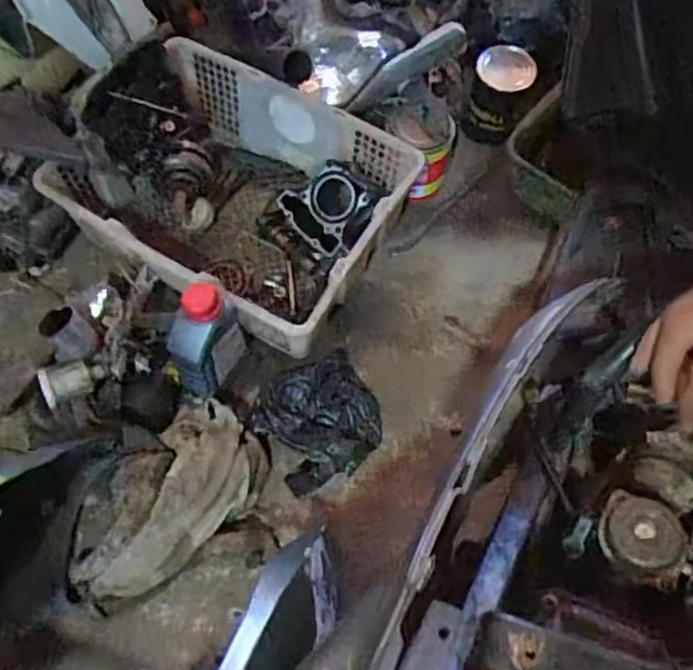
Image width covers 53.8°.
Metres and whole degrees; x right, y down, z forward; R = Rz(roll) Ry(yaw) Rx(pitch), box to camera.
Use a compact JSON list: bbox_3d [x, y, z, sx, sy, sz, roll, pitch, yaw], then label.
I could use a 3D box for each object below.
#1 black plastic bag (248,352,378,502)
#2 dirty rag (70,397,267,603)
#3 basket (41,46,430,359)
[{"bbox_3d":[-0.038,0.115,0.975,0.174,0.054,0.175,-24,68,-14],"label":"black plastic bag"},{"bbox_3d":[-0.223,0.224,0.894,0.159,0.104,0.290,25,66,9],"label":"dirty rag"},{"bbox_3d":[-0.168,-0.216,1.055,0.462,0.173,0.371,29,66,10],"label":"basket"}]

